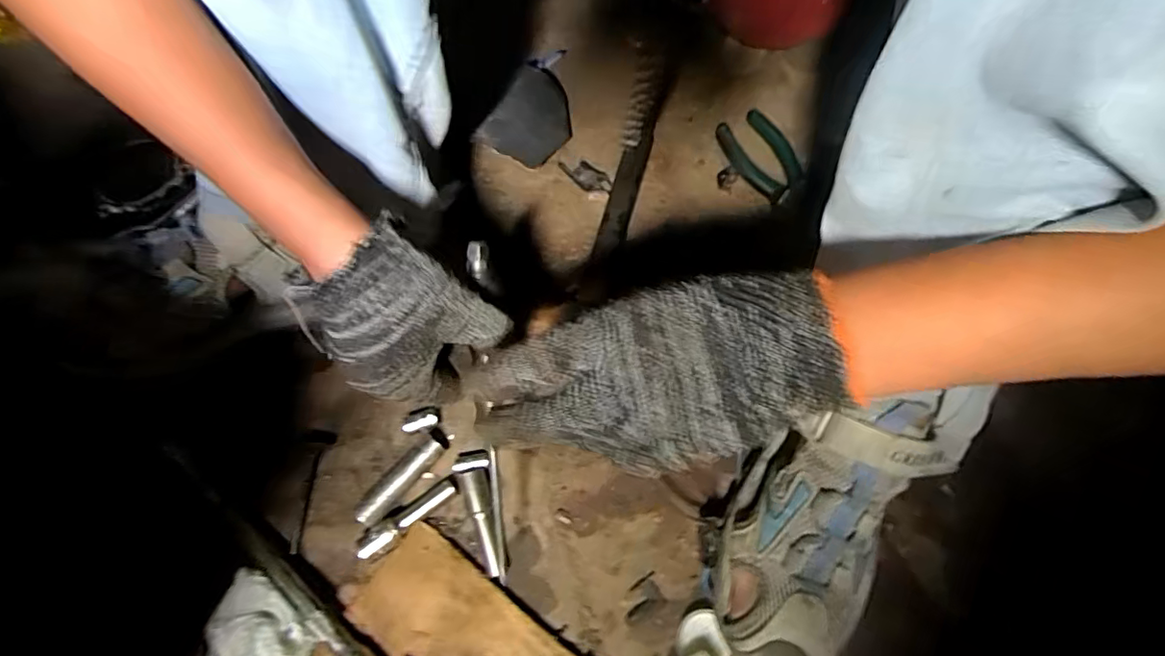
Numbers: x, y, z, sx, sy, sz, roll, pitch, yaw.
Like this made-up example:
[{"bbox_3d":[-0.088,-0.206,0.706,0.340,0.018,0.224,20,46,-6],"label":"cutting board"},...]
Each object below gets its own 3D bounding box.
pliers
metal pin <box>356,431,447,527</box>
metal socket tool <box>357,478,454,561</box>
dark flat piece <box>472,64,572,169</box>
[{"bbox_3d":[0.177,-0.169,0.538,0.054,0.020,0.109,-25,68,-7],"label":"pliers"},{"bbox_3d":[-0.138,0.115,0.422,0.019,0.021,0.083,33,73,15],"label":"metal pin"},{"bbox_3d":[-0.132,0.142,0.409,0.080,0.010,0.016,-38,70,-12],"label":"metal socket tool"},{"bbox_3d":[-0.049,-0.212,0.545,0.074,0.016,0.127,28,61,-4],"label":"dark flat piece"}]

